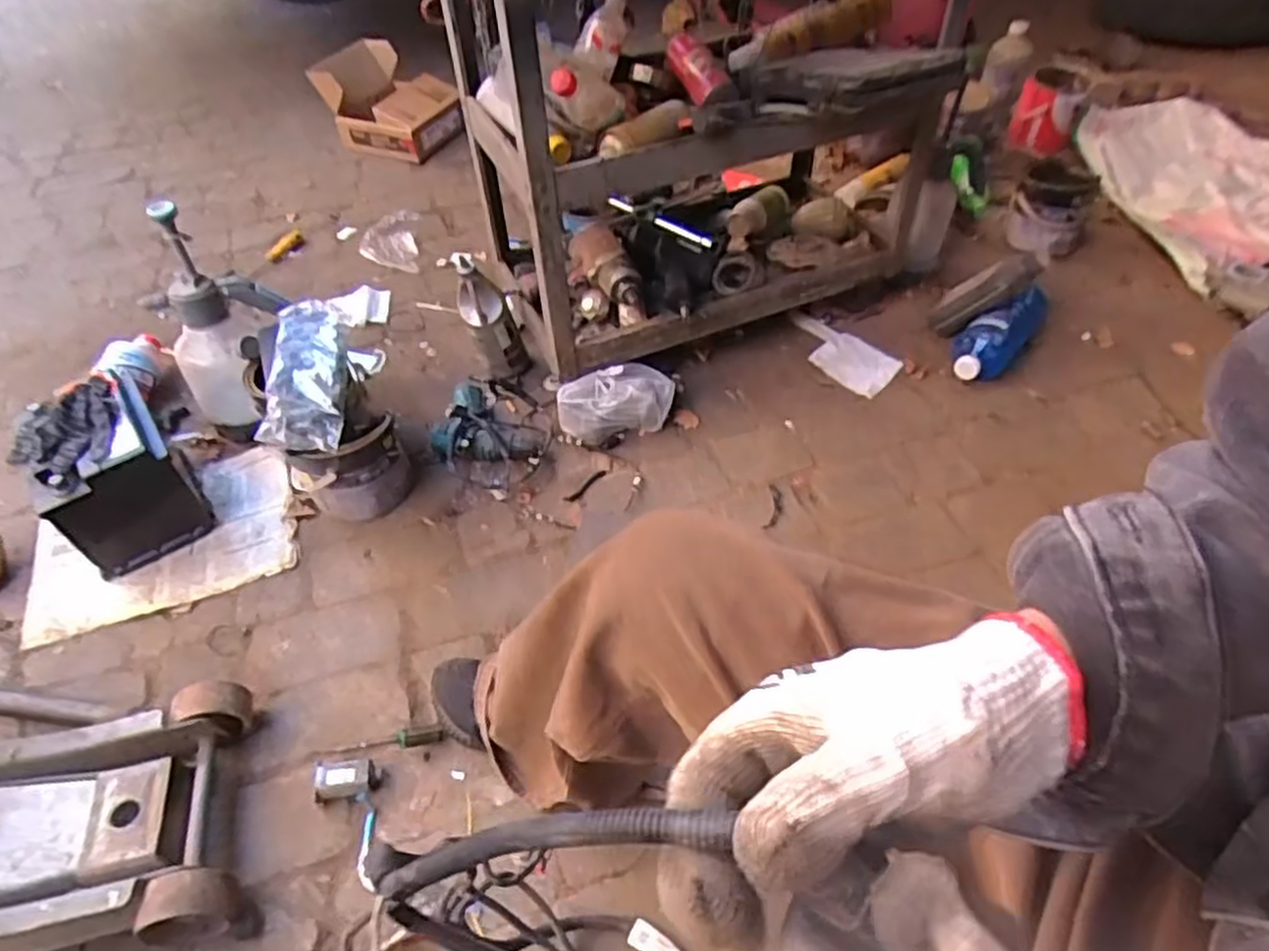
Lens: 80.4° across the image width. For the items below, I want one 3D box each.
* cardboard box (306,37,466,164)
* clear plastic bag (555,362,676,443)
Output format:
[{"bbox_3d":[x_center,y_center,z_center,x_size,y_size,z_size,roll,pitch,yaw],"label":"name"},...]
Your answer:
[{"bbox_3d":[-0.550,-0.832,1.695,0.275,0.209,0.140,10,49,11],"label":"cardboard box"},{"bbox_3d":[-0.026,-0.117,1.240,0.194,0.101,0.080,-20,50,-15],"label":"clear plastic bag"}]

